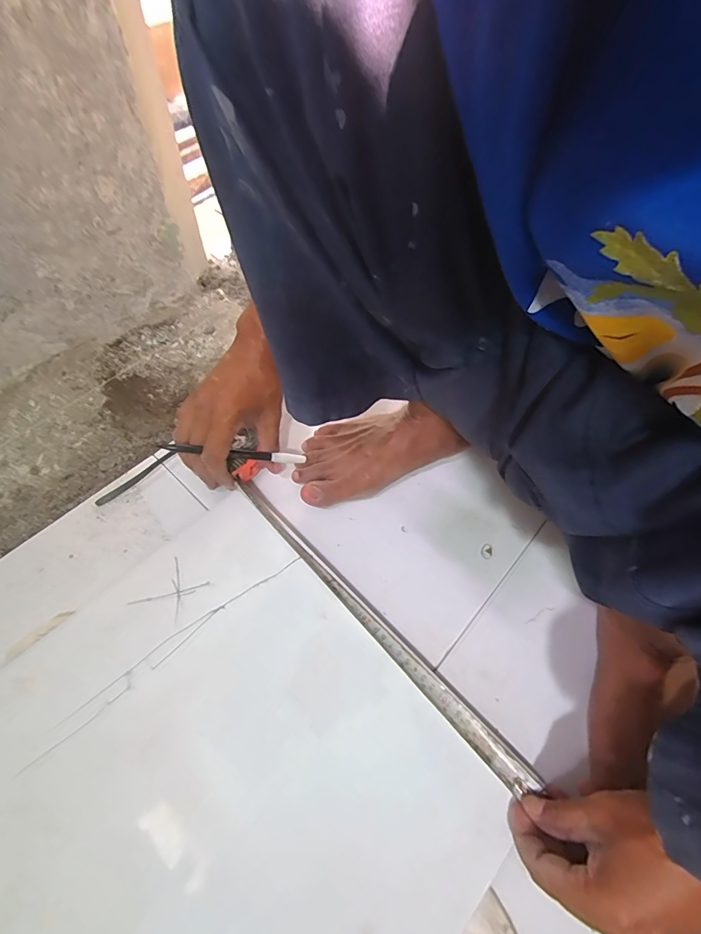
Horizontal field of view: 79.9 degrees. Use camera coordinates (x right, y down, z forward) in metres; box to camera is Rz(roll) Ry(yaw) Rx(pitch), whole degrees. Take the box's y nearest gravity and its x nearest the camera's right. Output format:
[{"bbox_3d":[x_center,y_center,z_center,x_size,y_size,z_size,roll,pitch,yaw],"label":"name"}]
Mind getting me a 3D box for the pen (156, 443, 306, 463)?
[{"bbox_3d":[-0.119,-0.014,0.445,0.148,0.011,0.010,5,53,-23],"label":"pen"}]

